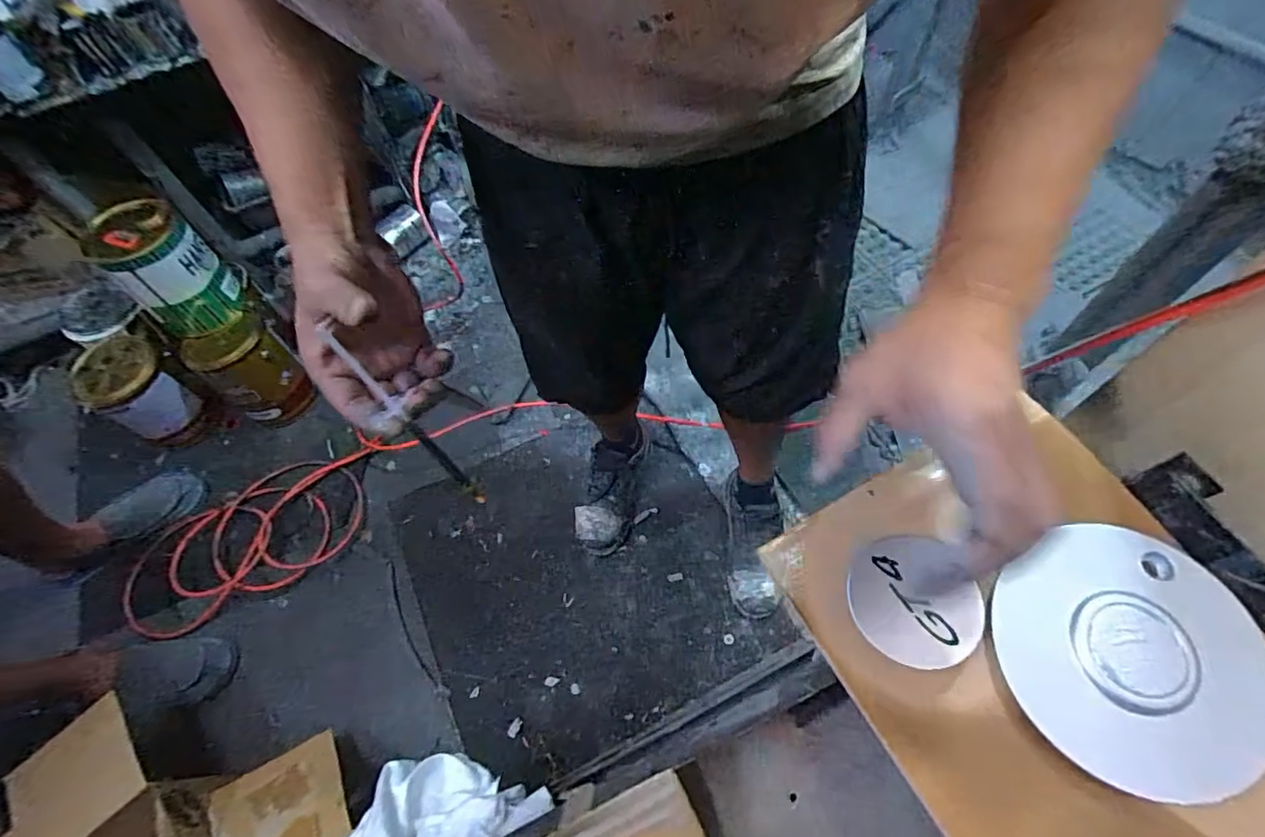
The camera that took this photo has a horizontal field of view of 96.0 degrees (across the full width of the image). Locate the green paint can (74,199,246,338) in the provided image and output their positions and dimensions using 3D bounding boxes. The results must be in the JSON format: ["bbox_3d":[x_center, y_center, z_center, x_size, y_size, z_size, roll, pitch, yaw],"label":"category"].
[{"bbox_3d":[-0.878,-0.278,1.088,0.166,0.209,0.159,-2,61,4],"label":"green paint can"}]

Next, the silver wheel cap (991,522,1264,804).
[{"bbox_3d":[0.282,0.134,0.321,0.137,0.010,0.135,0,61,1],"label":"silver wheel cap"}]

